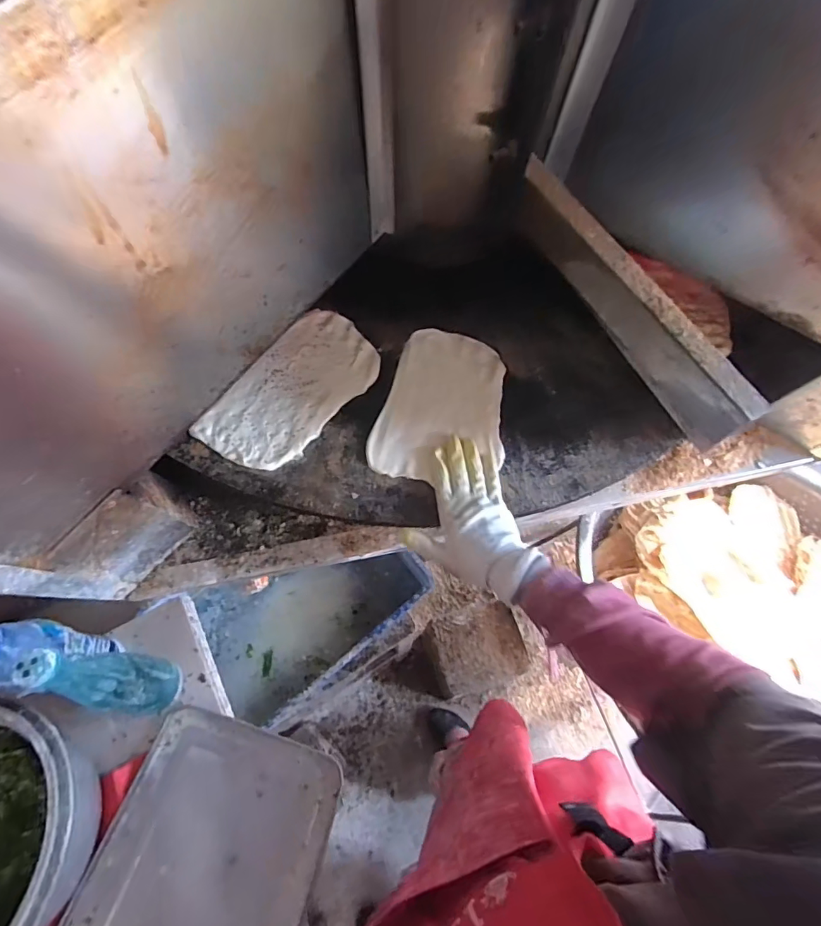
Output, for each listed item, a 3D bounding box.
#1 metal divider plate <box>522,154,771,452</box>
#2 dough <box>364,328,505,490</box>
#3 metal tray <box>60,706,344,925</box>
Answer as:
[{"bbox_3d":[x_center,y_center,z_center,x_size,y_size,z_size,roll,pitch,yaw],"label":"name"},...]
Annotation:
[{"bbox_3d":[0.207,-0.154,0.458,0.026,0.120,0.313,-30,74,-3],"label":"metal divider plate"},{"bbox_3d":[0.044,-0.074,0.580,0.154,0.005,0.207,13,72,1],"label":"dough"},{"bbox_3d":[-0.229,0.469,0.473,0.234,0.034,0.341,13,62,7],"label":"metal tray"}]

